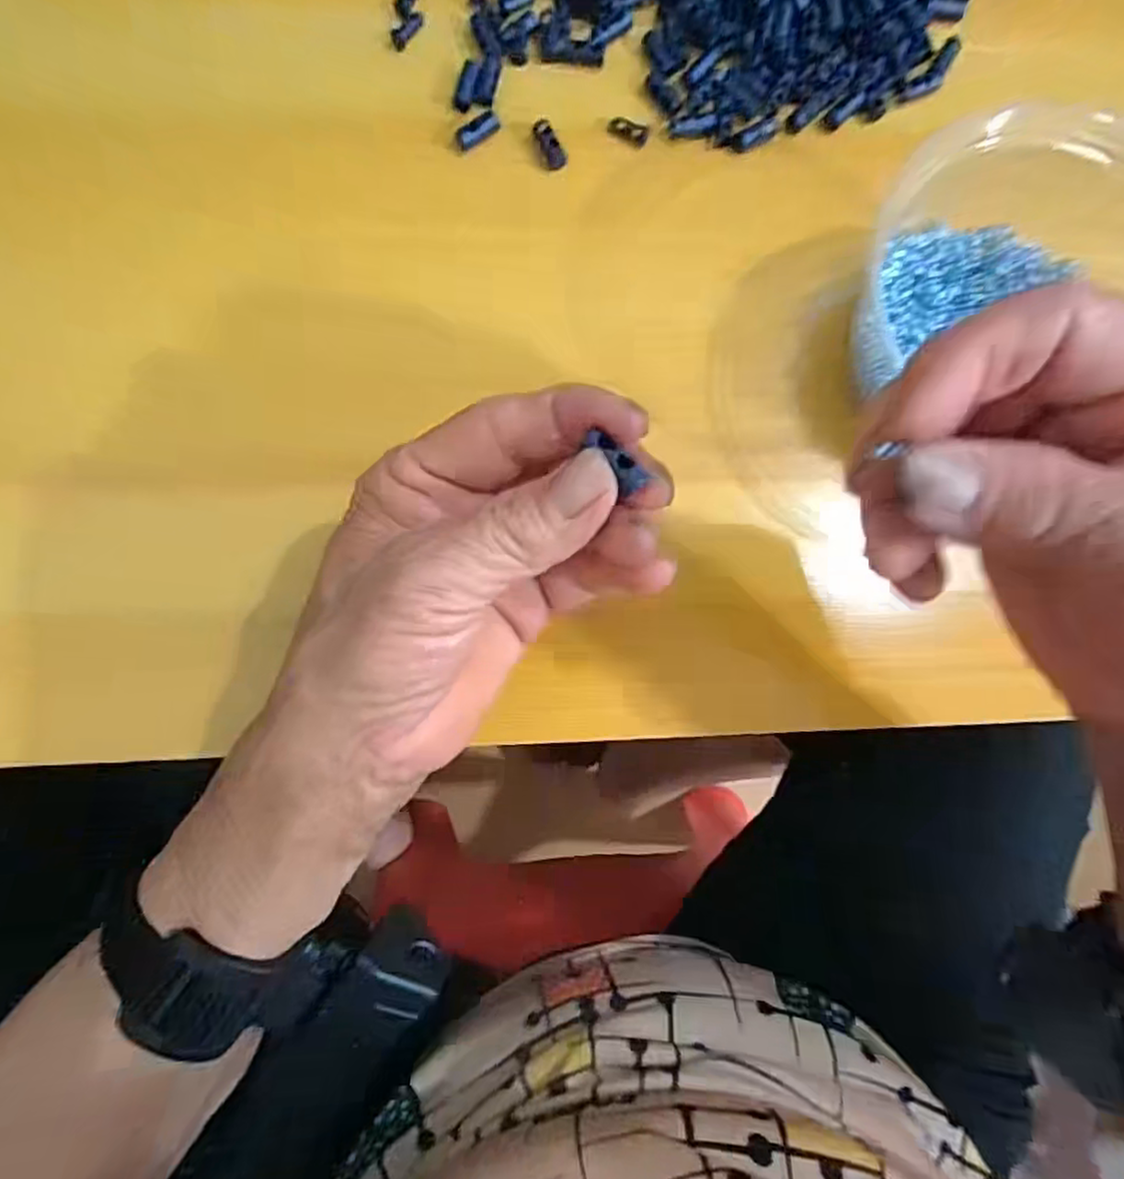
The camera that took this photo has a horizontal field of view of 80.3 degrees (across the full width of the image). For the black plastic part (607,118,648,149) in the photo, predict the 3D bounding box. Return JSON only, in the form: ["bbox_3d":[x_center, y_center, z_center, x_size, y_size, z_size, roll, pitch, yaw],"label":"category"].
[{"bbox_3d":[0.028,-0.192,0.278,0.017,0.004,0.009,21,84,-2],"label":"black plastic part"}]

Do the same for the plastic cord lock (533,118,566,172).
[{"bbox_3d":[-0.005,-0.183,0.274,0.009,0.005,0.019,-26,87,-6],"label":"plastic cord lock"}]

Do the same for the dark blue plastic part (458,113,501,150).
[{"bbox_3d":[-0.034,-0.187,0.271,0.019,0.004,0.006,-32,88,-6],"label":"dark blue plastic part"}]

